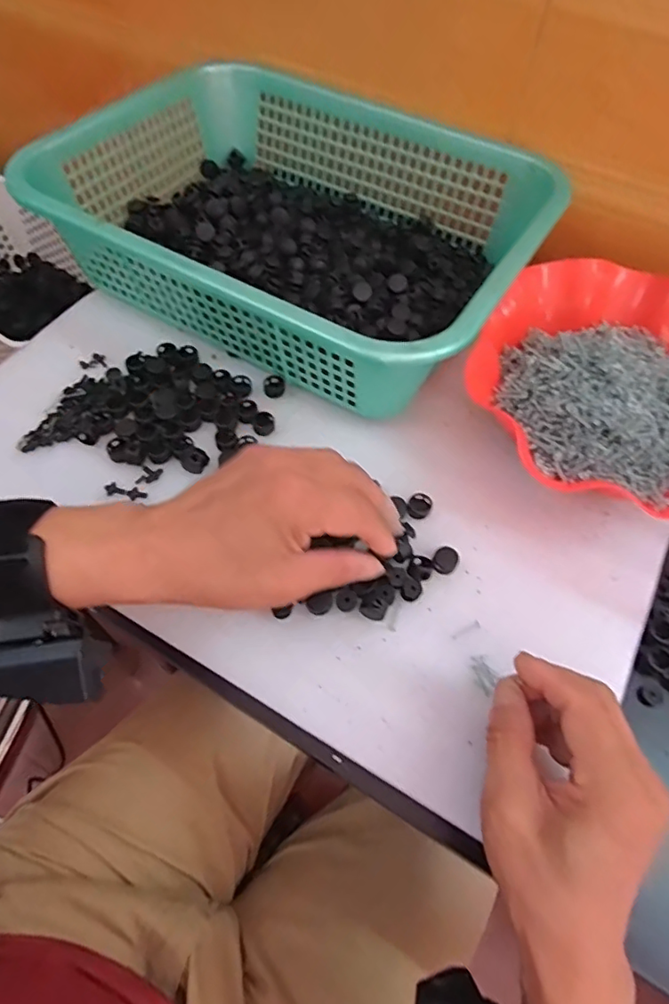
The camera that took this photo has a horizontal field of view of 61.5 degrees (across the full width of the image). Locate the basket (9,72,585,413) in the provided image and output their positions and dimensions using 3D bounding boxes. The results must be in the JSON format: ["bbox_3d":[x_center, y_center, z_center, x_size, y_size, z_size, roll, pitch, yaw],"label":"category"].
[{"bbox_3d":[-0.030,-0.241,0.486,0.387,0.101,0.293,28,63,14],"label":"basket"}]

